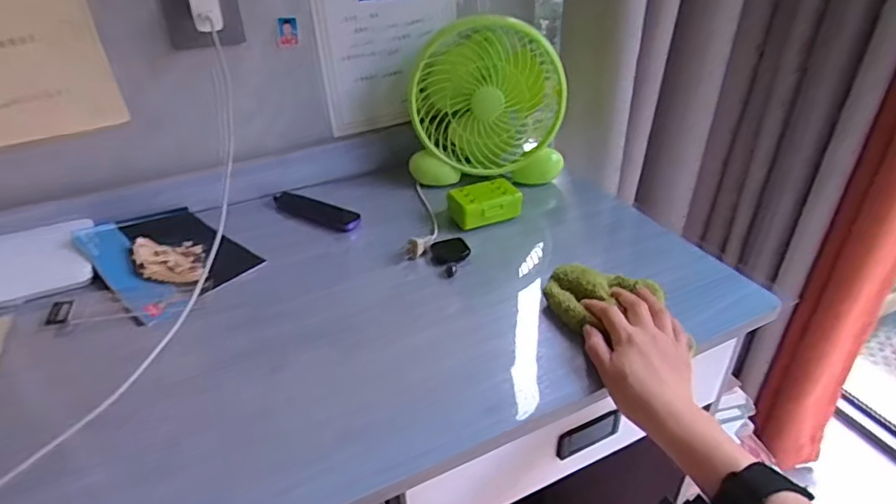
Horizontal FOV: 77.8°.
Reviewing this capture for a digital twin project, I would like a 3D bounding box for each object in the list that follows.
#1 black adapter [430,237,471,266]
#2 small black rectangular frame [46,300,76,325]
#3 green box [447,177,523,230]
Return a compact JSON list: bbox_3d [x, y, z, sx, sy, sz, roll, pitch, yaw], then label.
[{"bbox_3d":[0.003,-0.002,0.665,0.044,0.021,0.029,-6,34,-8],"label":"black adapter"},{"bbox_3d":[-0.403,0.063,0.577,0.022,0.007,0.031,-11,35,-14],"label":"small black rectangular frame"},{"bbox_3d":[0.049,-0.062,0.719,0.086,0.046,0.047,-14,36,-19],"label":"green box"}]

